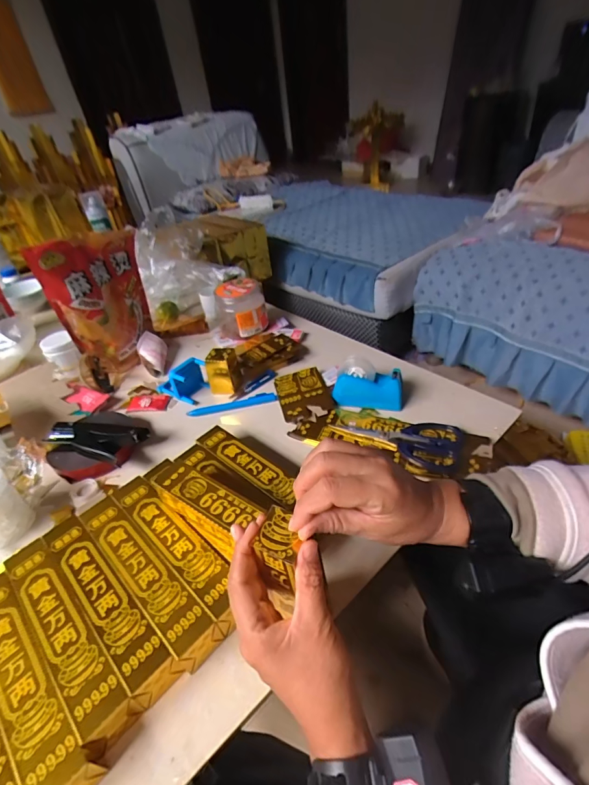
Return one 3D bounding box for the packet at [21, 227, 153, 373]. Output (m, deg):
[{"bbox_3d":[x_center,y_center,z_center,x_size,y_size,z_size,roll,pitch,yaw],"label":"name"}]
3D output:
[{"bbox_3d":[-0.362,-0.168,0.758,0.052,0.264,0.184,24,48,33],"label":"packet"}]

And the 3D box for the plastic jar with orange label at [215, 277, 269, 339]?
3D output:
[{"bbox_3d":[-0.118,-0.182,0.853,0.110,0.108,0.101,-13,39,-6],"label":"plastic jar with orange label"}]

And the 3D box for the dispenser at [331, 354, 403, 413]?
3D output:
[{"bbox_3d":[0.121,-0.017,0.637,0.113,0.069,0.044,3,40,13],"label":"dispenser"}]

